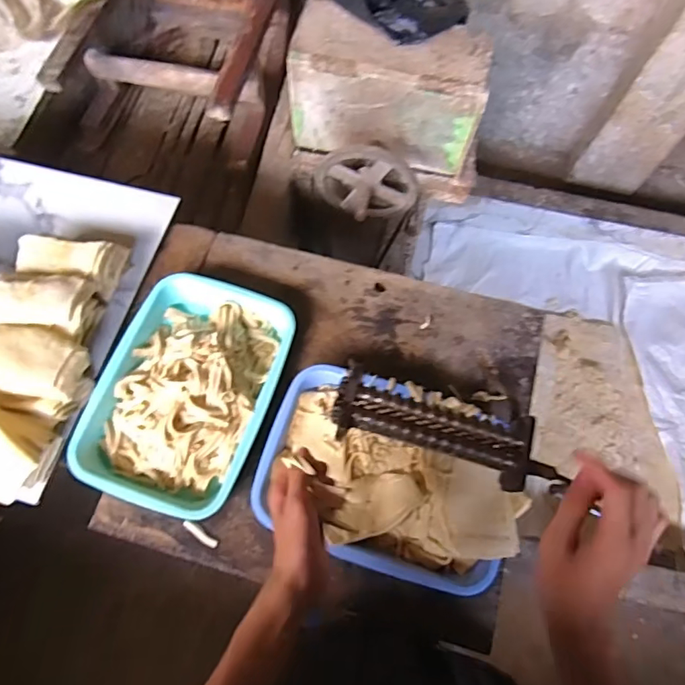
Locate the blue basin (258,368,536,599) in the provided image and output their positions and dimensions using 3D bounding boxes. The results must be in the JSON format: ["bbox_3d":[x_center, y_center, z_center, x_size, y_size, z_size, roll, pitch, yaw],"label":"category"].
[{"bbox_3d":[0.062,0.161,0.640,0.314,0.073,0.228,20,70,6],"label":"blue basin"}]

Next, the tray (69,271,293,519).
[{"bbox_3d":[-0.210,0.058,0.694,0.227,0.060,0.317,18,70,5],"label":"tray"}]

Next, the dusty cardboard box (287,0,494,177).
[{"bbox_3d":[0.085,-0.480,0.985,0.357,0.226,0.130,11,70,3],"label":"dusty cardboard box"}]

